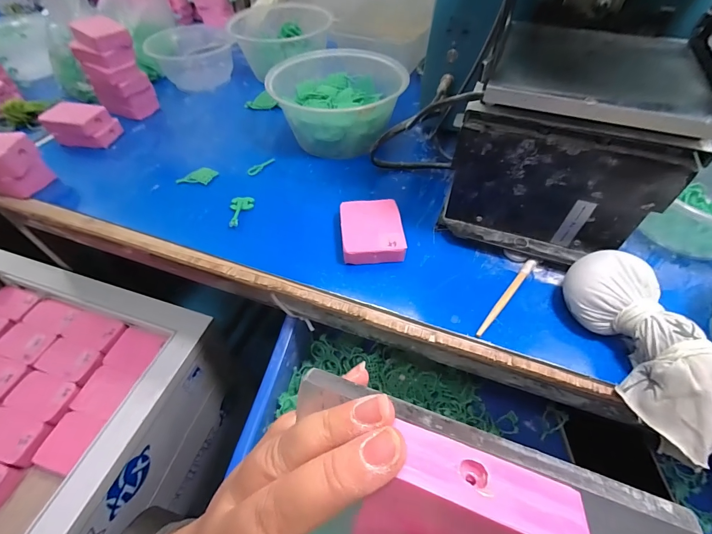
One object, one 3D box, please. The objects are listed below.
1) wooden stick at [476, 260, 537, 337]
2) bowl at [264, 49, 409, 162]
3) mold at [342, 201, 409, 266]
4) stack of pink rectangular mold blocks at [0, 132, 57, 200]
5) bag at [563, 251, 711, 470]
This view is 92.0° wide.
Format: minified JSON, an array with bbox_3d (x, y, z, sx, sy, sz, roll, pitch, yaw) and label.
[{"bbox_3d":[0.130,0.024,0.294,0.008,0.006,0.096,35,60,25],"label":"wooden stick"},{"bbox_3d":[-0.018,-0.213,0.447,0.167,0.072,0.158,0,51,0],"label":"bowl"},{"bbox_3d":[0.015,-0.034,0.337,0.057,0.023,0.069,-4,51,-2],"label":"mold"},{"bbox_3d":[-0.397,-0.114,0.389,0.071,0.060,0.056,-3,51,-2],"label":"stack of pink rectangular mold blocks"},{"bbox_3d":[0.209,0.054,0.244,0.063,0.048,0.143,-12,52,-9],"label":"bag"}]

